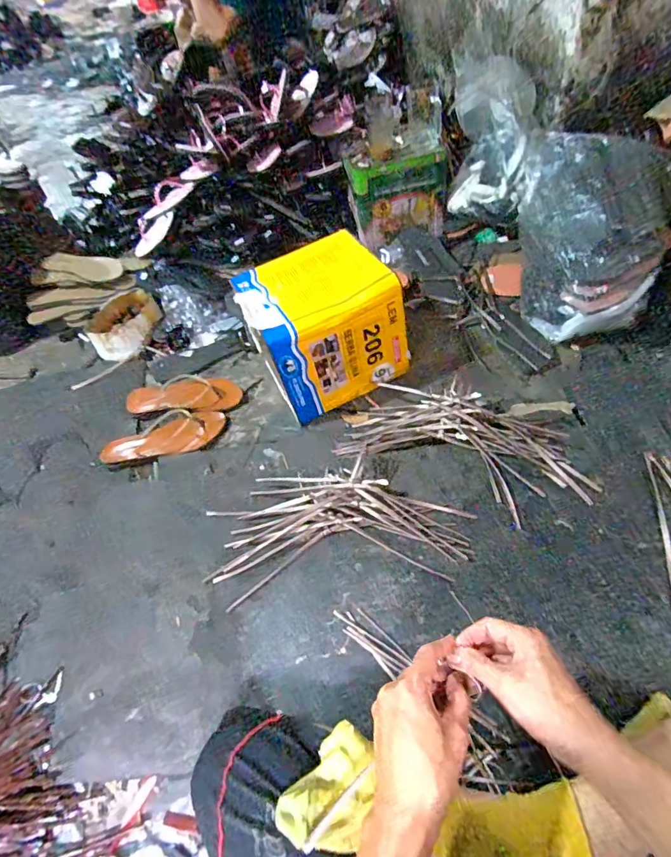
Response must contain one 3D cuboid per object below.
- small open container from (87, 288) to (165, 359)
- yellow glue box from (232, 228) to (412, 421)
[{"bbox_3d":[-0.523,-0.257,1.130,0.181,0.063,0.166,-28,54,-17],"label":"small open container"},{"bbox_3d":[-0.034,-0.209,0.898,0.255,0.225,0.246,-25,53,-14],"label":"yellow glue box"}]

